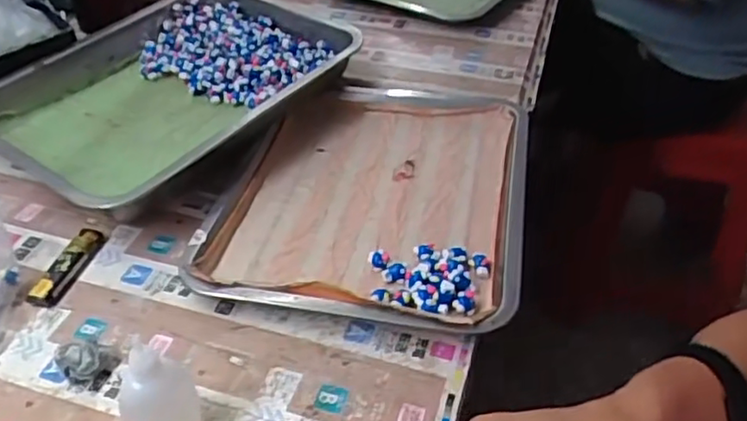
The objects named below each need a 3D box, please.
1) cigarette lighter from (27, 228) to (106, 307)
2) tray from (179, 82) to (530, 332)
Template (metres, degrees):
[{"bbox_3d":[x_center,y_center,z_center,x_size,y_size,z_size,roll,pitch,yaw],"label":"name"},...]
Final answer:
[{"bbox_3d":[-0.247,0.044,0.522,0.019,0.014,0.079,10,42,10],"label":"cigarette lighter"},{"bbox_3d":[0.006,-0.018,0.581,0.251,0.038,0.294,10,42,10],"label":"tray"}]

